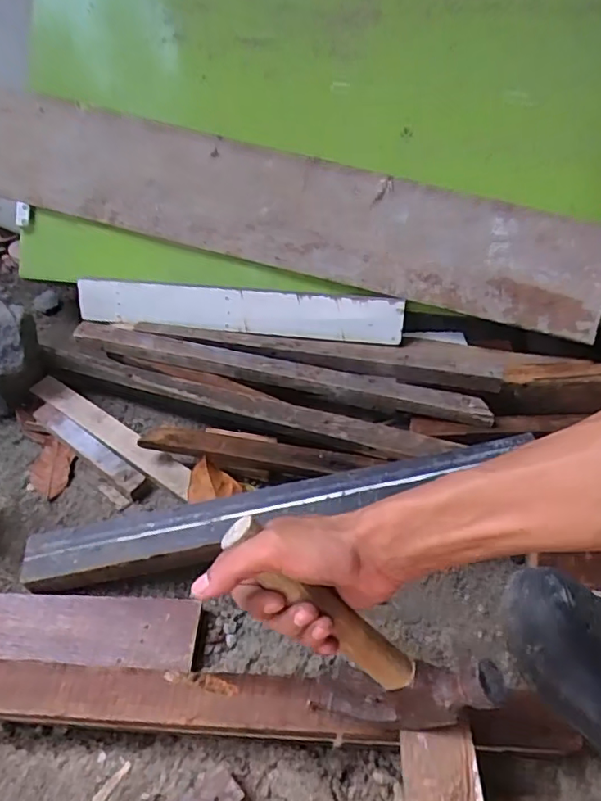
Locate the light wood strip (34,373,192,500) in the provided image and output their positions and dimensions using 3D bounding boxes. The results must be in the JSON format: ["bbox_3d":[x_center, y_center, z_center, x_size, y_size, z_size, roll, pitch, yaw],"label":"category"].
[{"bbox_3d":[-0.256,0.040,0.753,0.303,0.007,0.034,28,58,25],"label":"light wood strip"}]

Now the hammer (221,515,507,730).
[{"bbox_3d":[0.022,0.165,0.401,0.215,0.118,0.032,37,35,-9],"label":"hammer"}]

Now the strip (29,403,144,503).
[{"bbox_3d":[-0.279,0.061,0.735,0.198,0.013,0.034,30,80,23],"label":"strip"}]

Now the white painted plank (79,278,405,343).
[{"bbox_3d":[-0.093,-0.135,0.856,0.486,0.066,0.013,5,25,5],"label":"white painted plank"}]

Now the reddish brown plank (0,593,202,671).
[{"bbox_3d":[-0.277,0.232,0.567,0.345,0.016,0.078,1,43,1],"label":"reddish brown plank"}]

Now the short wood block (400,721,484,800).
[{"bbox_3d":[0.099,0.278,0.386,0.052,0.017,0.101,2,43,1],"label":"short wood block"}]

